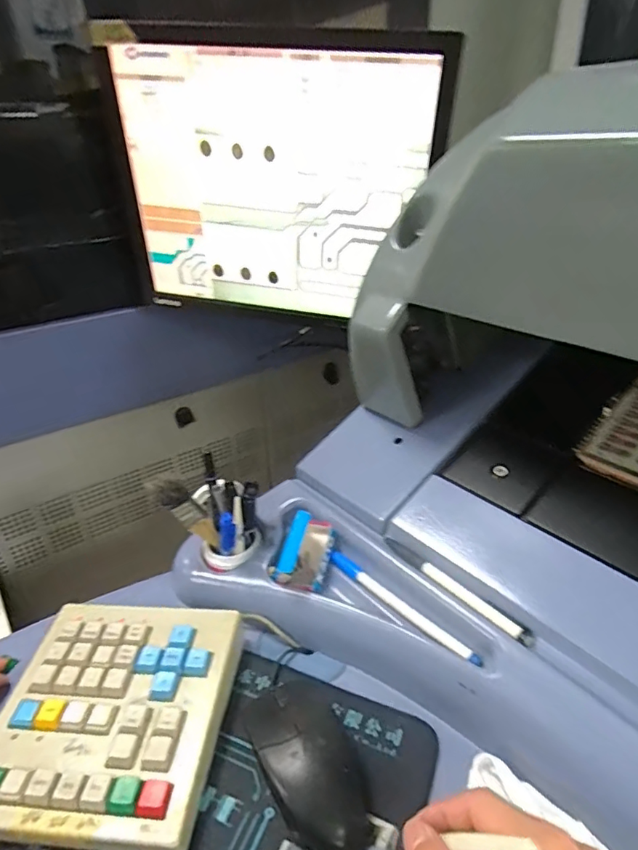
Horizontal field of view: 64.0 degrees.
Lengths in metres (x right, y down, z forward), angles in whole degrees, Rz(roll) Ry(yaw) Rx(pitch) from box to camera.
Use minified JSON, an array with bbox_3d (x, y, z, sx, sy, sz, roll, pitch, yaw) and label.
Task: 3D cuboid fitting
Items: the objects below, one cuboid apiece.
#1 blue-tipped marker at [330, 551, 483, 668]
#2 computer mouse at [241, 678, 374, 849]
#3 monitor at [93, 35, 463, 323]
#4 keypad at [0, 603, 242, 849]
[{"bbox_3d":[0.064,0.142,0.405,0.010,0.008,0.147,-26,38,-36],"label":"blue-tipped marker"},{"bbox_3d":[-0.008,0.217,0.341,0.059,0.039,0.116,-16,33,-23],"label":"computer mouse"},{"bbox_3d":[-0.050,-0.261,0.580,0.371,0.272,0.061,5,31,11],"label":"monitor"},{"bbox_3d":[-0.149,0.207,0.372,0.158,0.034,0.153,3,30,7],"label":"keypad"}]

